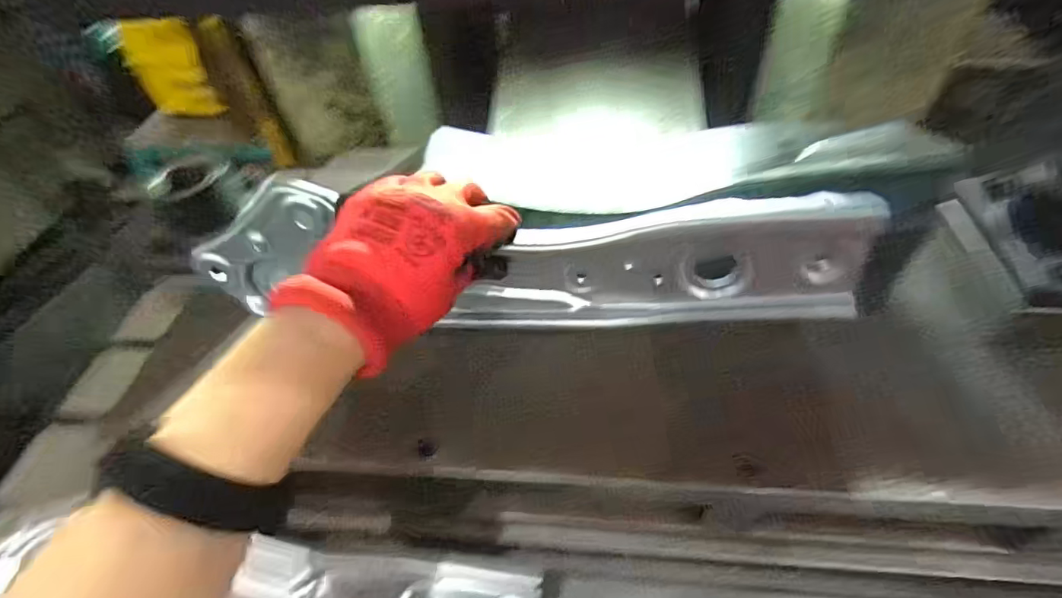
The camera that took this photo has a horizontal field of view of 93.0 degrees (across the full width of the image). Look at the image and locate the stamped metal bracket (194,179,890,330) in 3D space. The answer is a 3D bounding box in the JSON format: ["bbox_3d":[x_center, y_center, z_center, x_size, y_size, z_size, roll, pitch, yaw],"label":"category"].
[{"bbox_3d":[-0.017,-0.024,0.325,0.421,0.102,0.028,2,50,8],"label":"stamped metal bracket"}]

